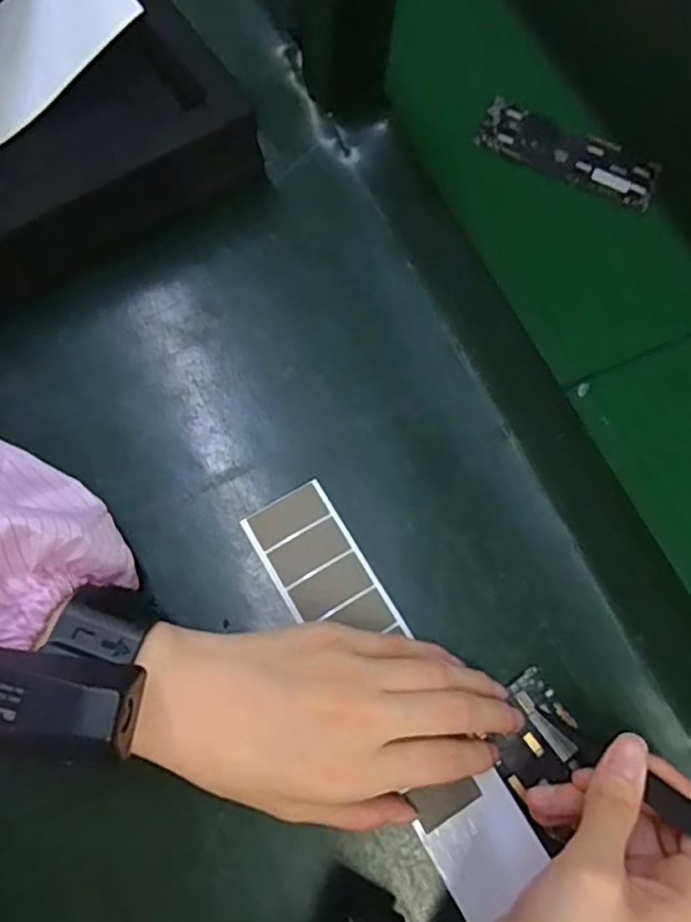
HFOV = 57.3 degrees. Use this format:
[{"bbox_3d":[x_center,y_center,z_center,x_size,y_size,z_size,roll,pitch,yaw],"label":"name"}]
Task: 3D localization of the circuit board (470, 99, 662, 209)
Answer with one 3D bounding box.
[{"bbox_3d":[0.149,-0.205,0.421,0.120,0.008,0.042,24,71,4],"label":"circuit board"}]

